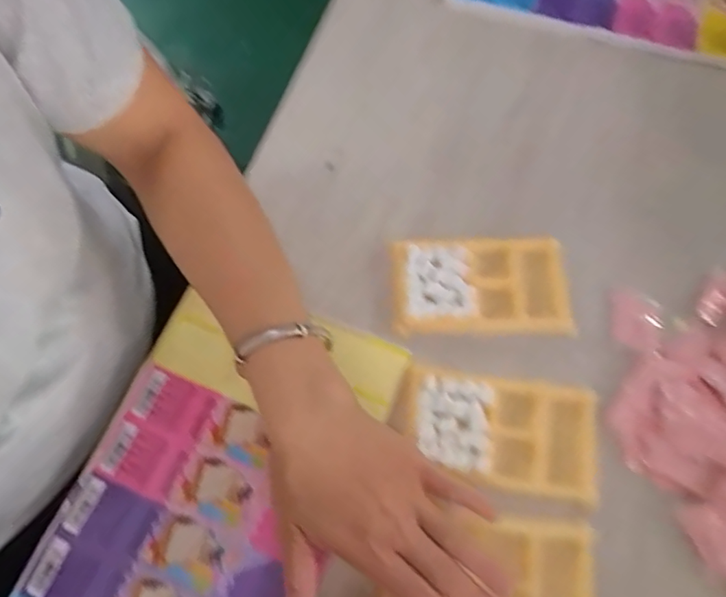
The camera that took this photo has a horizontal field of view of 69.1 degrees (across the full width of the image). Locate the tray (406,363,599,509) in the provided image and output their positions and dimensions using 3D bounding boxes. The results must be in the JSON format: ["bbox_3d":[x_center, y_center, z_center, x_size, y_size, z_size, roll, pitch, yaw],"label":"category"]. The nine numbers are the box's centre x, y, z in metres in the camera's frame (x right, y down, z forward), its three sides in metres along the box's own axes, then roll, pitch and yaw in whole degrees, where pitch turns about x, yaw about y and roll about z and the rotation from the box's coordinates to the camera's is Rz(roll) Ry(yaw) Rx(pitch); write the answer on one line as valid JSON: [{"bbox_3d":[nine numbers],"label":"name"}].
[{"bbox_3d":[0.099,0.094,0.368,0.136,0.010,0.075,10,68,3],"label":"tray"}]

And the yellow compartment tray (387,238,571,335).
[{"bbox_3d":[0.089,-0.012,0.401,0.130,0.010,0.073,-1,68,-2],"label":"yellow compartment tray"}]

